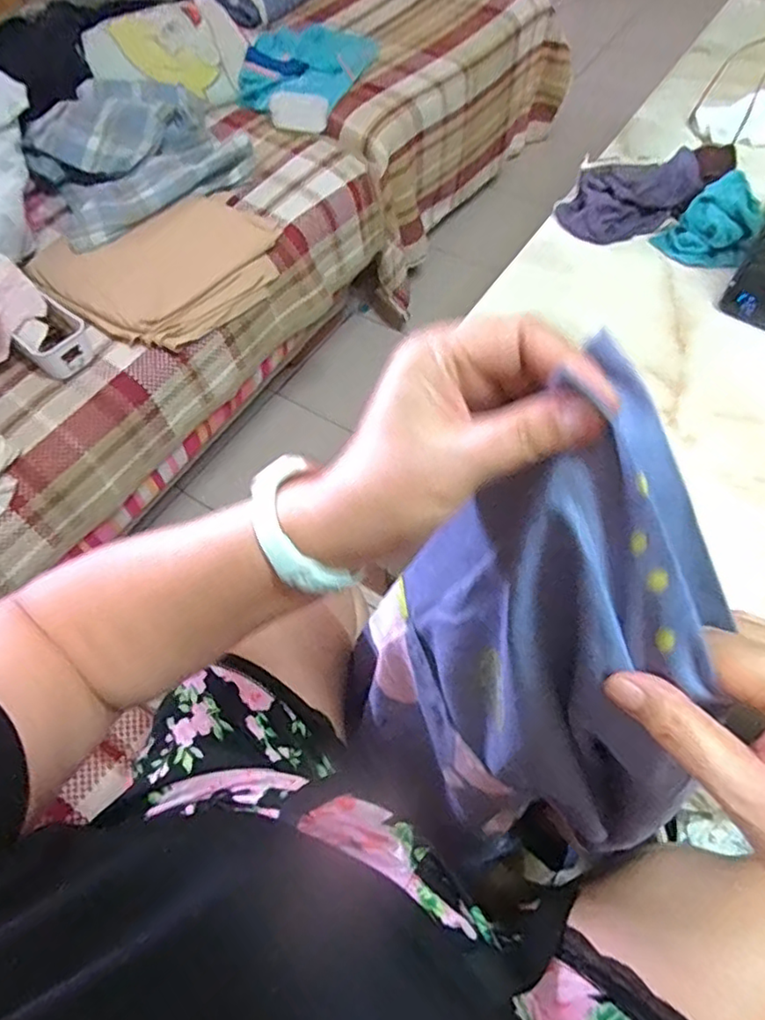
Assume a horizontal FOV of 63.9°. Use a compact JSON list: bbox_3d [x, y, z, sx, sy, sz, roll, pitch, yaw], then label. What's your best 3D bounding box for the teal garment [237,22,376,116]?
[{"bbox_3d":[-0.146,-0.965,1.295,0.208,0.078,0.414,19,62,14],"label":"teal garment"}]

